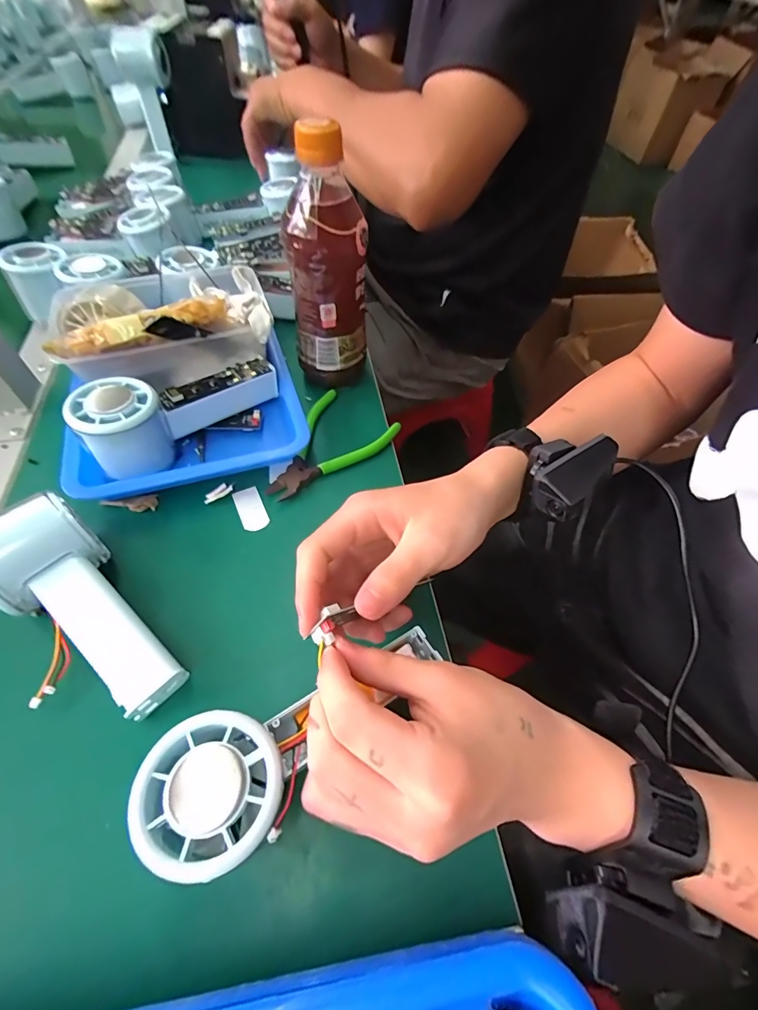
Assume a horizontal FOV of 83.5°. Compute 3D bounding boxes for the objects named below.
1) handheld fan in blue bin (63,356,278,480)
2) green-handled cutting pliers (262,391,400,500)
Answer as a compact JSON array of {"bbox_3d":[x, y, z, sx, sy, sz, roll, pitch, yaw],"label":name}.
[{"bbox_3d":[-0.152,-0.079,0.333,0.049,0.064,0.144,35,61,21],"label":"handheld fan in blue bin"},{"bbox_3d":[-0.042,-0.043,0.353,0.076,0.013,0.116,25,58,15],"label":"green-handled cutting pliers"}]

